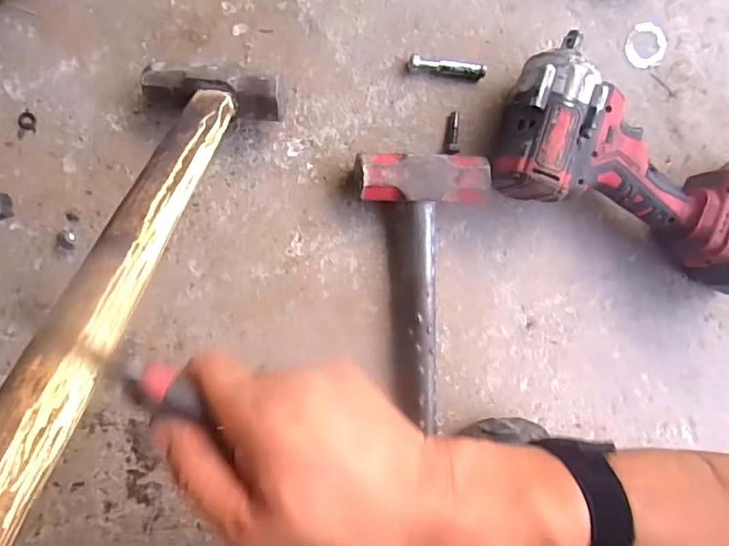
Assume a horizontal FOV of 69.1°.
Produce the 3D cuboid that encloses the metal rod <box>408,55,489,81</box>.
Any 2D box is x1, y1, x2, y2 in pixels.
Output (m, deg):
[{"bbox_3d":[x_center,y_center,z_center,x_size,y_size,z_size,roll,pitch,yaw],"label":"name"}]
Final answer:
[{"bbox_3d":[0.072,-0.177,0.455,0.067,0.013,0.012,5,92,-7],"label":"metal rod"}]

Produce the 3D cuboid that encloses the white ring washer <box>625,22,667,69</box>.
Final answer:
[{"bbox_3d":[0.258,-0.209,0.483,0.038,0.004,0.039,0,92,-7],"label":"white ring washer"}]

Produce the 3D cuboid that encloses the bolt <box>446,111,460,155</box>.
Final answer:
[{"bbox_3d":[0.078,-0.121,0.458,0.011,0.010,0.036,4,92,-7],"label":"bolt"}]

